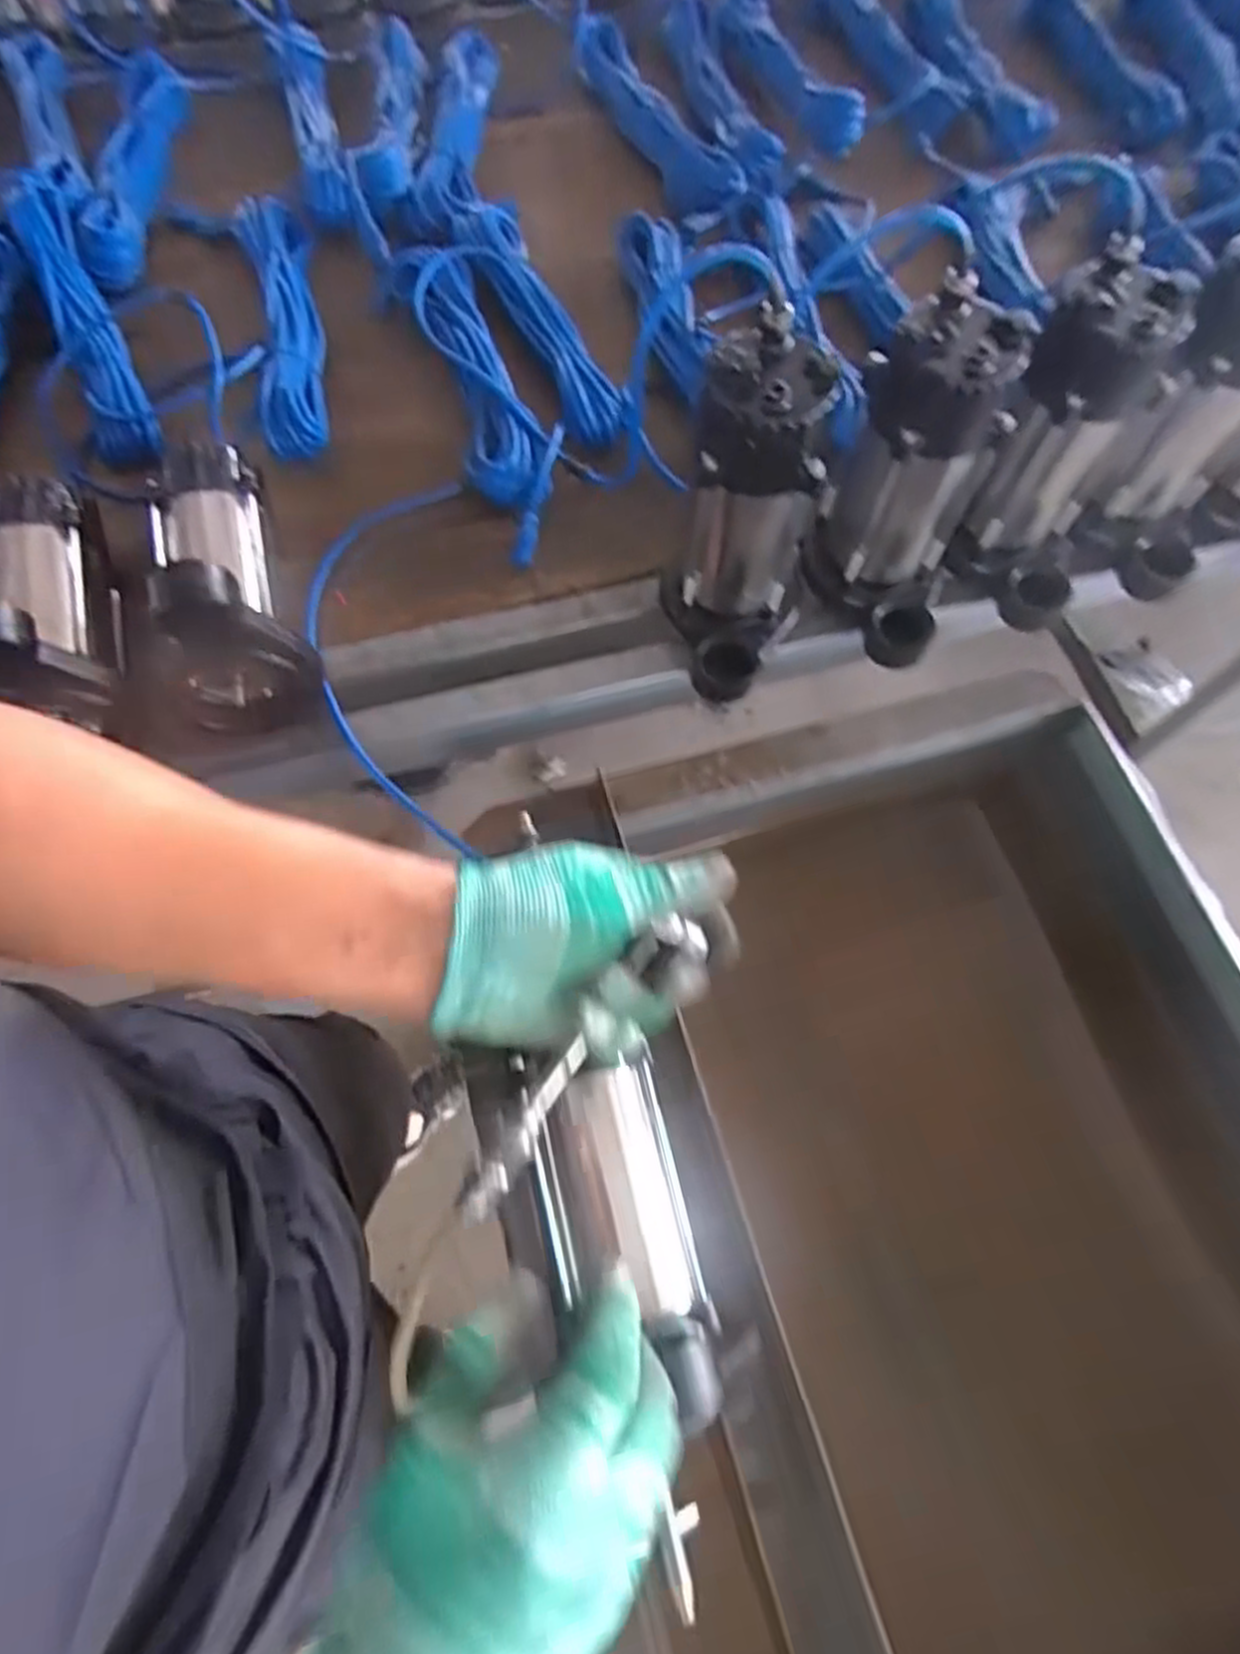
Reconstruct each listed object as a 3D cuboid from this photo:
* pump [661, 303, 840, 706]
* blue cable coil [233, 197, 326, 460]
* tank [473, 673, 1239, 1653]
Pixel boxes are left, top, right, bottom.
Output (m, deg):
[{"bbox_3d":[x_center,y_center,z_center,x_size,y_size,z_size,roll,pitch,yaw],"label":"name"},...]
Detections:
[{"bbox_3d":[0.089,-0.216,0.604,0.116,0.241,0.136,16,68,5],"label":"pump"},{"bbox_3d":[-0.346,-0.521,0.816,0.075,0.076,0.331,-13,68,-7],"label":"blue cable coil"},{"bbox_3d":[0.259,0.321,0.664,0.586,0.314,0.780,-8,67,-5],"label":"tank"}]

